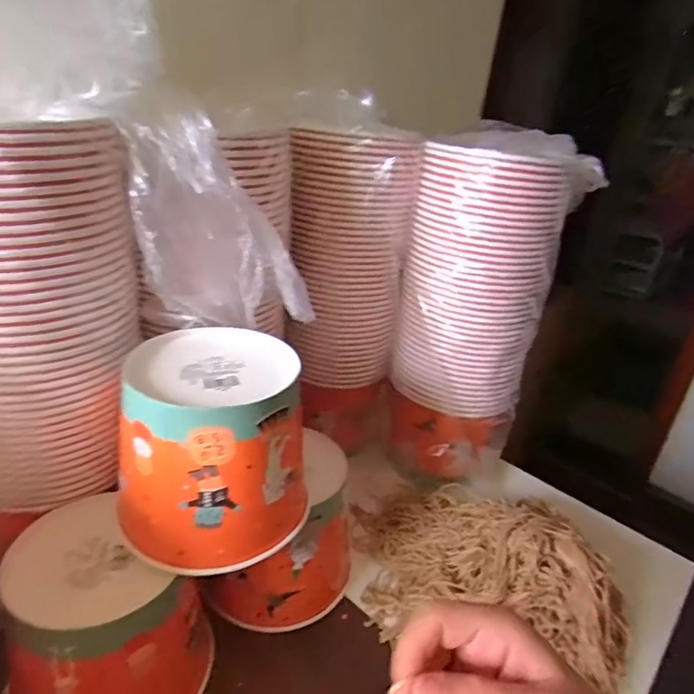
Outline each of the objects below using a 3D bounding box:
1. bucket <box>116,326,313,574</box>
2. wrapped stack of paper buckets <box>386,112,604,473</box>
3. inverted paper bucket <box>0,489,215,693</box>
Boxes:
[{"bbox_3d":[-0.105,0.077,0.427,0.141,0.133,0.139,0,28,-14],"label":"bucket"},{"bbox_3d":[0.159,-0.046,0.656,0.190,0.394,0.169,11,27,8],"label":"wrapped stack of paper buckets"},{"bbox_3d":[-0.198,0.225,0.416,0.134,0.133,0.128,6,27,-3],"label":"inverted paper bucket"}]

